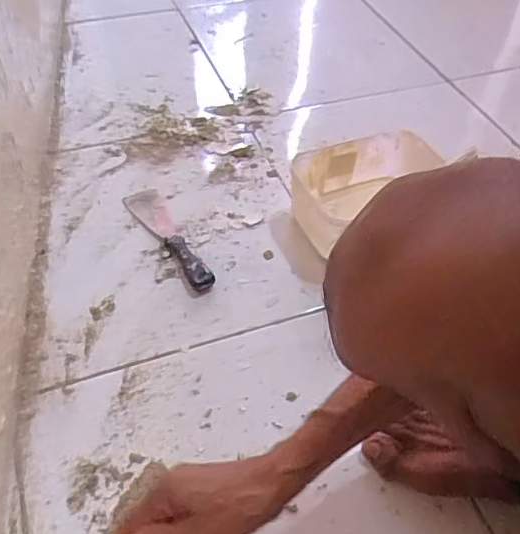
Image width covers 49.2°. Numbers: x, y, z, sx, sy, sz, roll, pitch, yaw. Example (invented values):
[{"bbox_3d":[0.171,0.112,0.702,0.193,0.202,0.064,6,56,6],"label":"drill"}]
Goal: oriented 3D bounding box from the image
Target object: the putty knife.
[{"bbox_3d":[-0.123,-0.047,0.736,0.047,0.032,0.200,-21,54,-20],"label":"putty knife"}]

